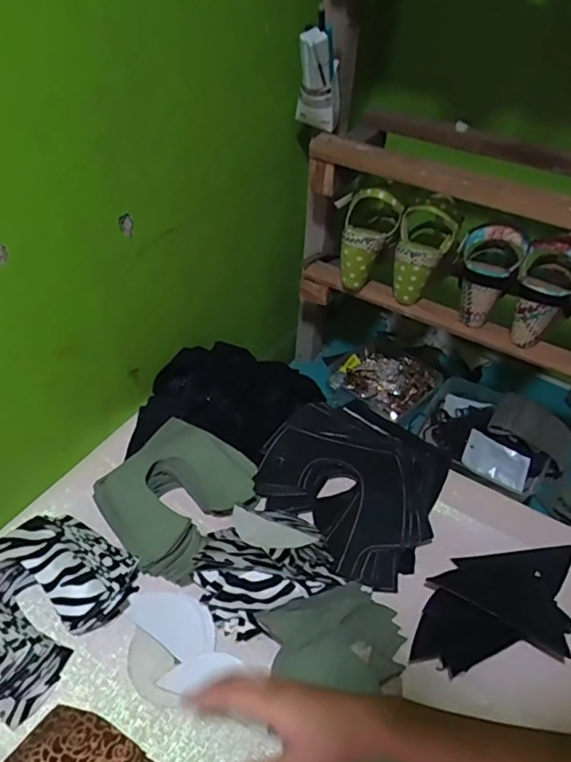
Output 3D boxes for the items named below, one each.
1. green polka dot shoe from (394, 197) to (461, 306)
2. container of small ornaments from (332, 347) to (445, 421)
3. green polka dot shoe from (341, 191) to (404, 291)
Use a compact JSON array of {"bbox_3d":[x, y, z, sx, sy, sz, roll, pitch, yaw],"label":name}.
[{"bbox_3d":[0.183,-0.183,0.744,0.079,0.148,0.058,27,15,21],"label":"green polka dot shoe"},{"bbox_3d":[0.175,-0.003,0.936,0.151,0.040,0.146,33,49,27],"label":"container of small ornaments"},{"bbox_3d":[0.123,-0.210,0.781,0.078,0.134,0.086,12,43,7],"label":"green polka dot shoe"}]

